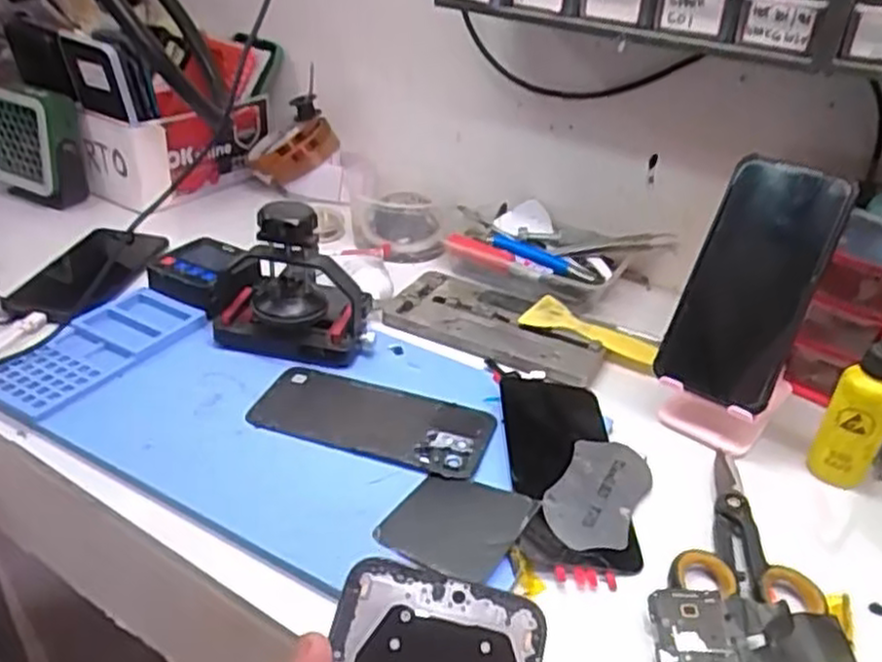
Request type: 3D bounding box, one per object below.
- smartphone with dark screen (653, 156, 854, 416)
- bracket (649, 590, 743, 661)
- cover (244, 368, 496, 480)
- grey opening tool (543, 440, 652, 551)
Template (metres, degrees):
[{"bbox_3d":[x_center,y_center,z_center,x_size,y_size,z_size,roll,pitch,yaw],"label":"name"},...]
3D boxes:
[{"bbox_3d":[0.203,-0.033,0.494,0.079,0.158,0.011,25,8,38],"label":"smartphone with dark screen"},{"bbox_3d":[0.126,0.159,0.365,0.040,0.004,0.066,1,45,-1],"label":"bracket"},{"bbox_3d":[-0.045,0.056,0.499,0.156,0.004,0.072,13,33,13],"label":"cover"},{"bbox_3d":[0.097,0.098,0.457,0.050,0.004,0.098,27,37,14],"label":"grey opening tool"}]

